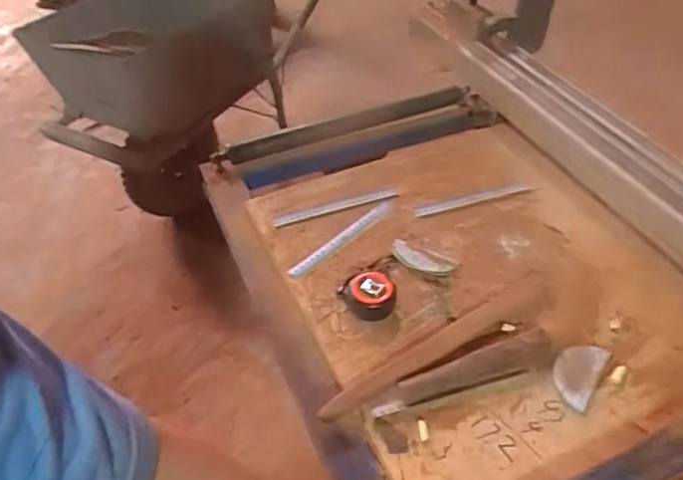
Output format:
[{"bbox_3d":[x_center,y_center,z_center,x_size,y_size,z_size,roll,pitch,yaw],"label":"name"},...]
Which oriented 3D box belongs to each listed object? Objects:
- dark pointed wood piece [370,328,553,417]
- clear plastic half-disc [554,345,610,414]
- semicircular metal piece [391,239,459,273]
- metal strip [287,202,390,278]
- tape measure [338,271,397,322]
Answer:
[{"bbox_3d":[0.140,0.151,0.633,0.220,0.016,0.043,-14,45,-14],"label":"dark pointed wood piece"},{"bbox_3d":[0.273,0.149,0.642,0.049,0.006,0.089,35,58,15],"label":"clear plastic half-disc"},{"bbox_3d":[0.111,0.025,0.766,0.093,0.004,0.045,24,49,24],"label":"semicircular metal piece"},{"bbox_3d":[0.003,-0.001,0.801,0.020,0.009,0.198,34,54,31],"label":"metal strip"},{"bbox_3d":[0.034,0.065,0.703,0.071,0.043,0.061,0,44,1],"label":"tape measure"}]

